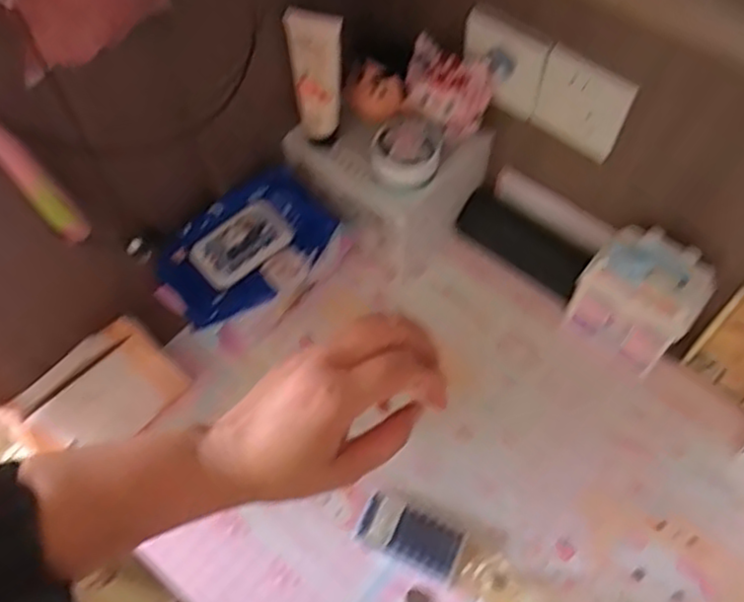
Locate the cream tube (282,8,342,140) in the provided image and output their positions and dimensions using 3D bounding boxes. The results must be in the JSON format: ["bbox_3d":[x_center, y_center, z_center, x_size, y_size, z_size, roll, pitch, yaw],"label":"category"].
[{"bbox_3d":[-0.053,-0.219,0.683,0.049,0.133,0.034,-7,59,-3],"label":"cream tube"}]

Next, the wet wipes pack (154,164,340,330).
[{"bbox_3d":[-0.131,-0.054,0.722,0.186,0.038,0.119,-39,66,-20],"label":"wet wipes pack"}]

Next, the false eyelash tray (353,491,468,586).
[{"bbox_3d":[0.036,0.221,0.650,0.096,0.018,0.049,22,62,14],"label":"false eyelash tray"}]

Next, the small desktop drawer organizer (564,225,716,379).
[{"bbox_3d":[0.274,-0.002,0.709,0.107,0.138,0.075,36,66,20],"label":"small desktop drawer organizer"}]

